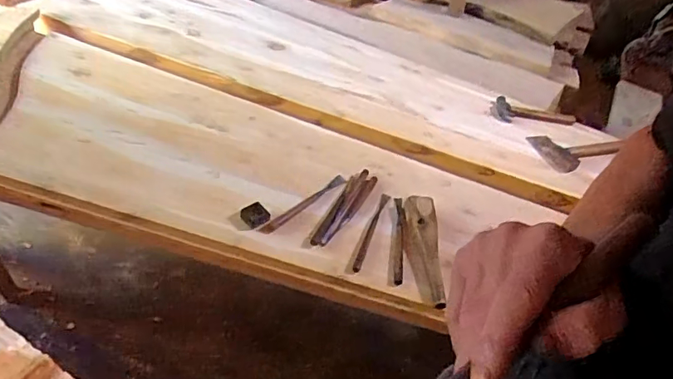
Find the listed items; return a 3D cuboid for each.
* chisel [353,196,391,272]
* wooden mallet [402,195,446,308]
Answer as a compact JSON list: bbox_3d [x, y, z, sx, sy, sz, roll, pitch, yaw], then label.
[{"bbox_3d":[0.077,0.091,1.096,0.022,0.021,0.248,21,45,8],"label":"chisel"},{"bbox_3d":[0.187,0.123,1.067,0.074,0.021,0.286,9,45,-5],"label":"wooden mallet"}]

